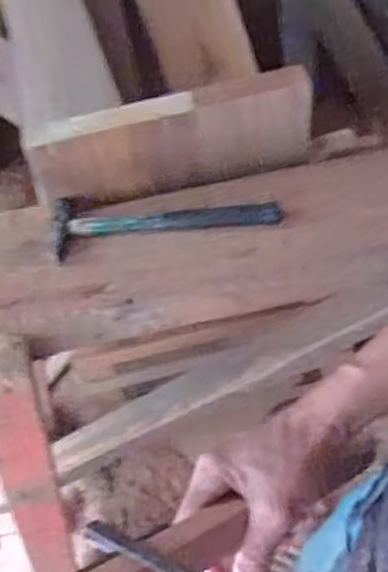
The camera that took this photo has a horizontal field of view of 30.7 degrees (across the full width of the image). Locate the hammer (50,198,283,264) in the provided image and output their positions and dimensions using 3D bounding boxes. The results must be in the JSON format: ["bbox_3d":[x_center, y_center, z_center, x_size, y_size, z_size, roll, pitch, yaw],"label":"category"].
[{"bbox_3d":[-0.036,-0.086,0.820,0.258,0.022,0.089,-8,52,-2],"label":"hammer"}]

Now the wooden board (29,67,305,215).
[{"bbox_3d":[-0.025,-0.167,0.816,0.319,0.132,0.030,-8,52,-2],"label":"wooden board"}]

